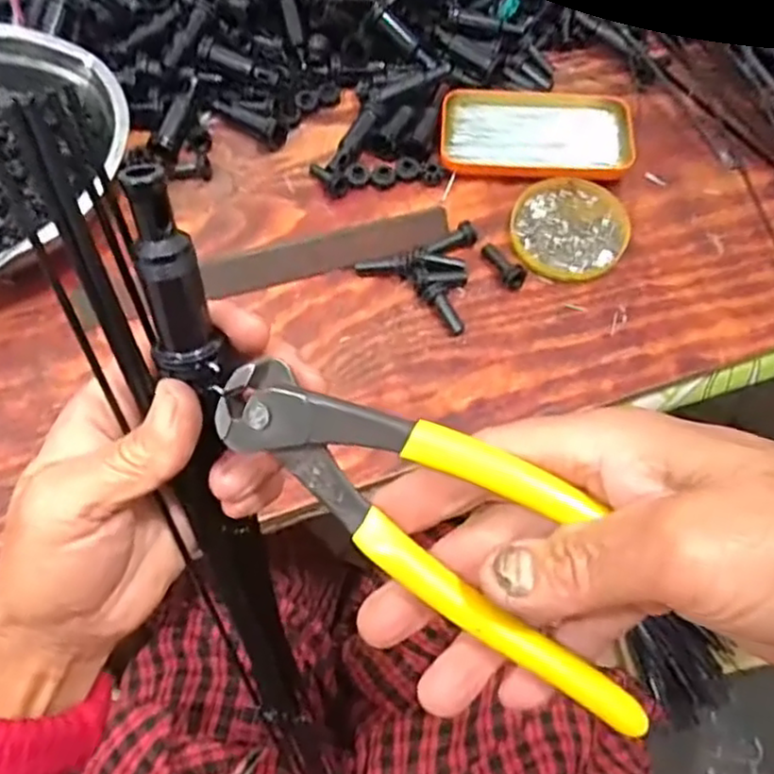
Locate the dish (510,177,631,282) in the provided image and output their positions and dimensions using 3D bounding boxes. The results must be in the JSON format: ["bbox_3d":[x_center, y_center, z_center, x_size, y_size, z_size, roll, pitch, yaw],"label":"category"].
[{"bbox_3d":[0.133,-0.117,0.502,0.081,0.007,0.087,0,65,1],"label":"dish"}]

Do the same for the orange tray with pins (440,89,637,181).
[{"bbox_3d":[0.116,-0.200,0.535,0.144,0.014,0.086,4,65,3],"label":"orange tray with pins"}]

